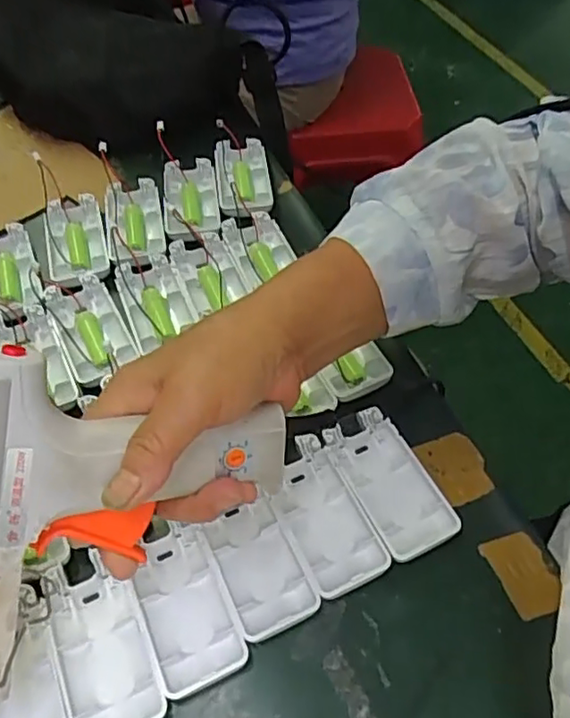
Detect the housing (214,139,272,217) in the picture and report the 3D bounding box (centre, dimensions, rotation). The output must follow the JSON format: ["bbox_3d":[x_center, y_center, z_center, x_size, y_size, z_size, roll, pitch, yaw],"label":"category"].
[{"bbox_3d":[-0.036,-0.158,0.536,0.045,0.018,0.089,-6,53,-3],"label":"housing"}]

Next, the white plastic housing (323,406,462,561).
[{"bbox_3d":[0.062,0.073,0.375,0.046,0.011,0.092,-23,56,-15],"label":"white plastic housing"}]

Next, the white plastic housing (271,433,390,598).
[{"bbox_3d":[0.021,0.089,0.364,0.043,0.012,0.092,-21,55,-14],"label":"white plastic housing"}]

